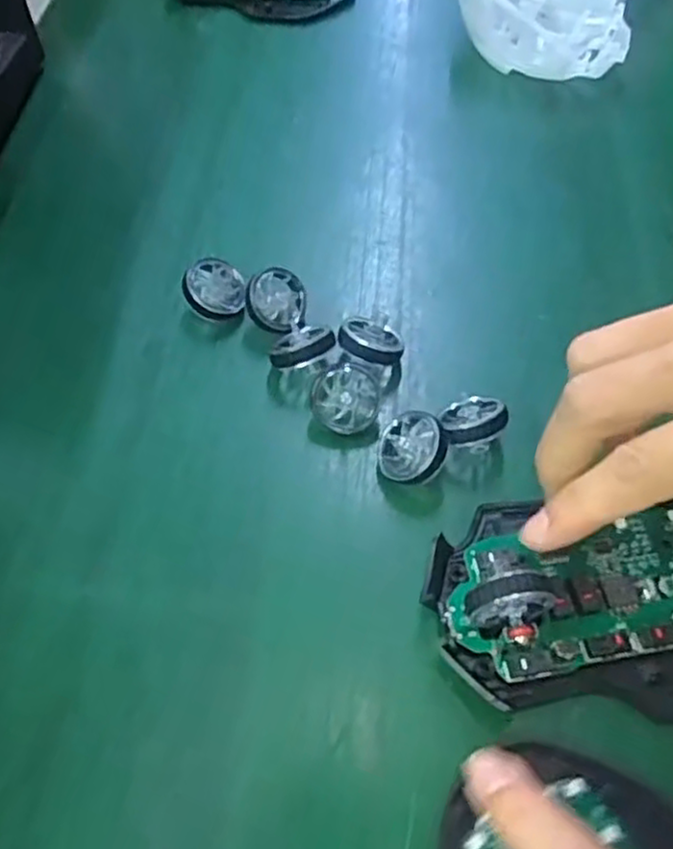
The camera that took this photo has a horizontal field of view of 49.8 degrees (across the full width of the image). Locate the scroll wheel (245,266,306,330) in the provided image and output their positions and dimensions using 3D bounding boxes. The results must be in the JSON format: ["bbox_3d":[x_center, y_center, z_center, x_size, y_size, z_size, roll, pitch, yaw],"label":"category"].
[{"bbox_3d":[-0.024,-0.051,0.297,0.025,0.005,0.026,2,84,-23],"label":"scroll wheel"}]

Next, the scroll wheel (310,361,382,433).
[{"bbox_3d":[0.003,-0.009,0.273,0.025,0.010,0.025,17,76,1],"label":"scroll wheel"}]

